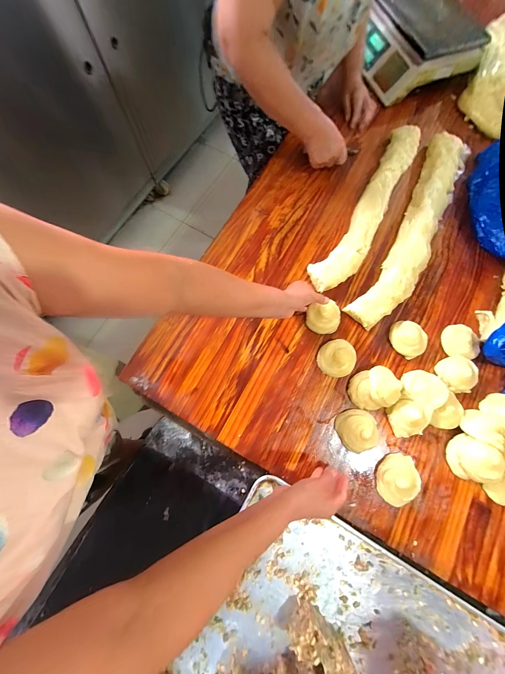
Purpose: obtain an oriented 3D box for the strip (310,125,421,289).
[{"bbox_3d":[0.312,-0.348,0.624,0.101,0.047,0.572,32,77,6],"label":"strip"}]

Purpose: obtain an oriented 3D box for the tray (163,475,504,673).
[{"bbox_3d":[0.185,0.598,0.421,0.591,0.053,0.394,30,77,6],"label":"tray"}]

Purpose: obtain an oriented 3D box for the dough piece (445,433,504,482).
[{"bbox_3d":[0.436,0.243,0.466,0.076,0.058,0.073,0,75,-2],"label":"dough piece"}]

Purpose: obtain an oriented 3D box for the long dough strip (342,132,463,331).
[{"bbox_3d":[0.419,-0.287,0.611,0.117,0.051,0.637,30,77,6],"label":"long dough strip"}]

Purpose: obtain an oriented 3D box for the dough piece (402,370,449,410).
[{"bbox_3d":[0.367,0.110,0.509,0.074,0.034,0.077,-2,75,-2],"label":"dough piece"}]

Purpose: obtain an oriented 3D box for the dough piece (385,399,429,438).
[{"bbox_3d":[0.322,0.168,0.495,0.063,0.039,0.069,0,75,-2],"label":"dough piece"}]

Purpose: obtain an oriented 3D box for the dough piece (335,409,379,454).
[{"bbox_3d":[0.220,0.189,0.488,0.080,0.037,0.079,0,75,-2],"label":"dough piece"}]

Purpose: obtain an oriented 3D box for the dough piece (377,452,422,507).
[{"bbox_3d":[0.292,0.282,0.470,0.078,0.033,0.093,20,76,3],"label":"dough piece"}]

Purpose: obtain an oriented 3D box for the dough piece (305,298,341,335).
[{"bbox_3d":[0.166,-0.044,0.547,0.078,0.033,0.068,-14,76,-5],"label":"dough piece"}]

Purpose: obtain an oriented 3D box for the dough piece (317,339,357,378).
[{"bbox_3d":[0.189,0.044,0.530,0.074,0.029,0.086,36,77,7],"label":"dough piece"}]

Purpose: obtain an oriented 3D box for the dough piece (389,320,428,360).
[{"bbox_3d":[0.354,0.002,0.540,0.078,0.032,0.071,0,75,-2],"label":"dough piece"}]

